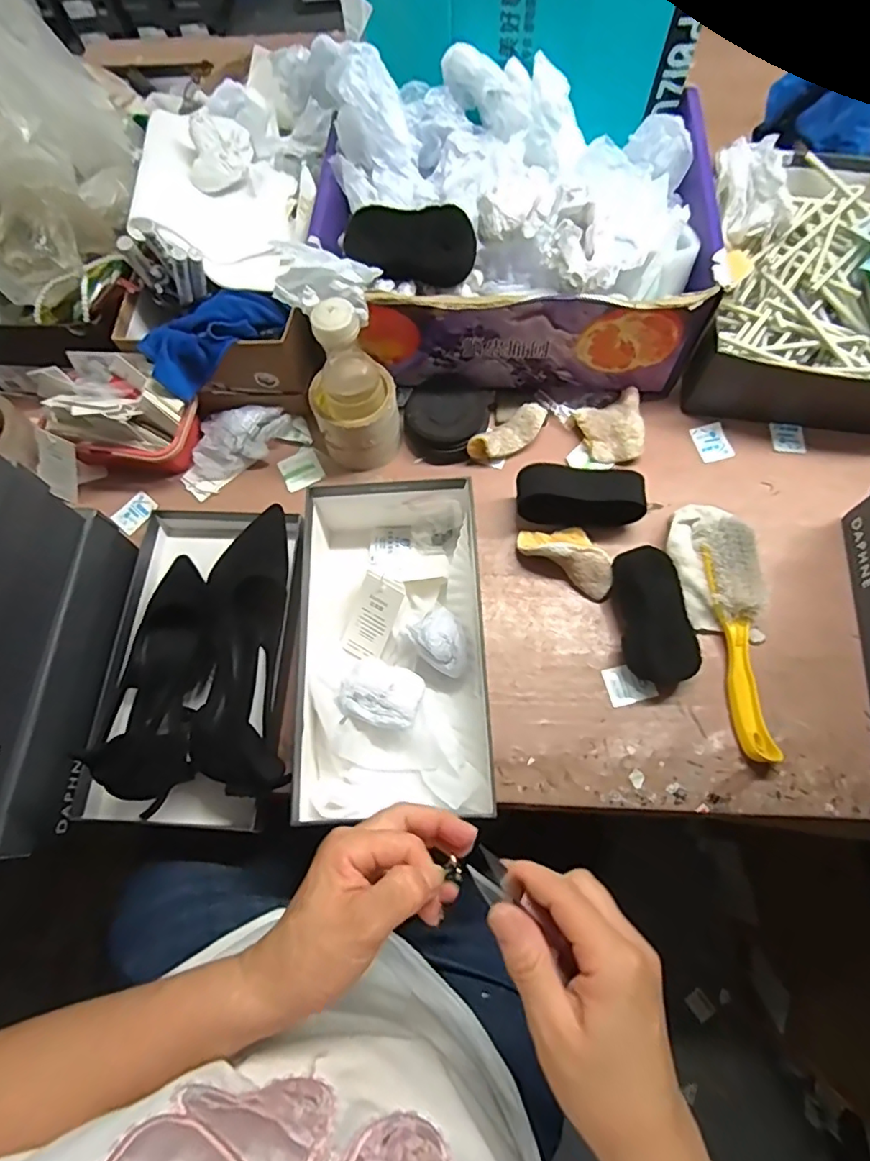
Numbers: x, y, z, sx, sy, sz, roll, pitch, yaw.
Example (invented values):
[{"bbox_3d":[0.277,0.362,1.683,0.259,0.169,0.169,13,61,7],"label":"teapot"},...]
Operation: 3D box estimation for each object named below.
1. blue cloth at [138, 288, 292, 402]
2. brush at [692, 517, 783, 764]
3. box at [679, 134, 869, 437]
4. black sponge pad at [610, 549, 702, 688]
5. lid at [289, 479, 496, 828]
[{"bbox_3d":[-0.229,-0.262,0.592,0.150,0.047,0.082,-34,72,-10],"label":"blue cloth"},{"bbox_3d":[0.286,0.048,0.531,0.052,0.035,0.232,-1,69,2],"label":"brush"},{"bbox_3d":[0.436,-0.327,0.627,0.286,0.104,0.317,13,71,8],"label":"box"},{"bbox_3d":[0.207,0.030,0.537,0.065,0.046,0.128,-5,69,1],"label":"black sponge pad"},{"bbox_3d":[-0.042,0.055,0.526,0.163,0.078,0.293,-3,69,2],"label":"lid"}]

